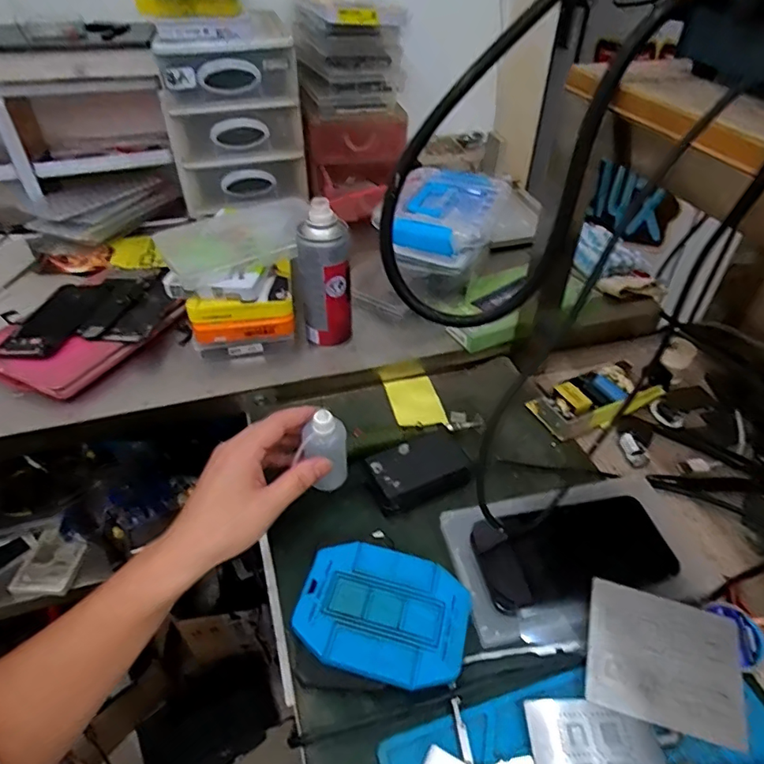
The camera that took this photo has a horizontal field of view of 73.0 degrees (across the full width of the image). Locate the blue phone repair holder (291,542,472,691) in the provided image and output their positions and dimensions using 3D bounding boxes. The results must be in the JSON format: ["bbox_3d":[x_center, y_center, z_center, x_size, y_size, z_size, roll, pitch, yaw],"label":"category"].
[{"bbox_3d":[0.002,0.163,0.368,0.116,0.016,0.087,10,43,11],"label":"blue phone repair holder"}]

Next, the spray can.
[{"bbox_3d":[-0.060,-0.111,0.534,0.056,0.155,0.053,0,42,0],"label":"spray can"}]

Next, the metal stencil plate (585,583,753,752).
[{"bbox_3d":[0.191,0.187,0.348,0.099,0.004,0.078,15,57,8],"label":"metal stencil plate"}]

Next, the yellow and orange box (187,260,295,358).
[{"bbox_3d":[-0.151,-0.078,0.565,0.107,0.087,0.073,-7,43,-9],"label":"yellow and orange box"}]

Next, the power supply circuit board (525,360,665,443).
[{"bbox_3d":[0.222,0.019,0.536,0.127,0.022,0.062,-20,46,-21],"label":"power supply circuit board"}]

